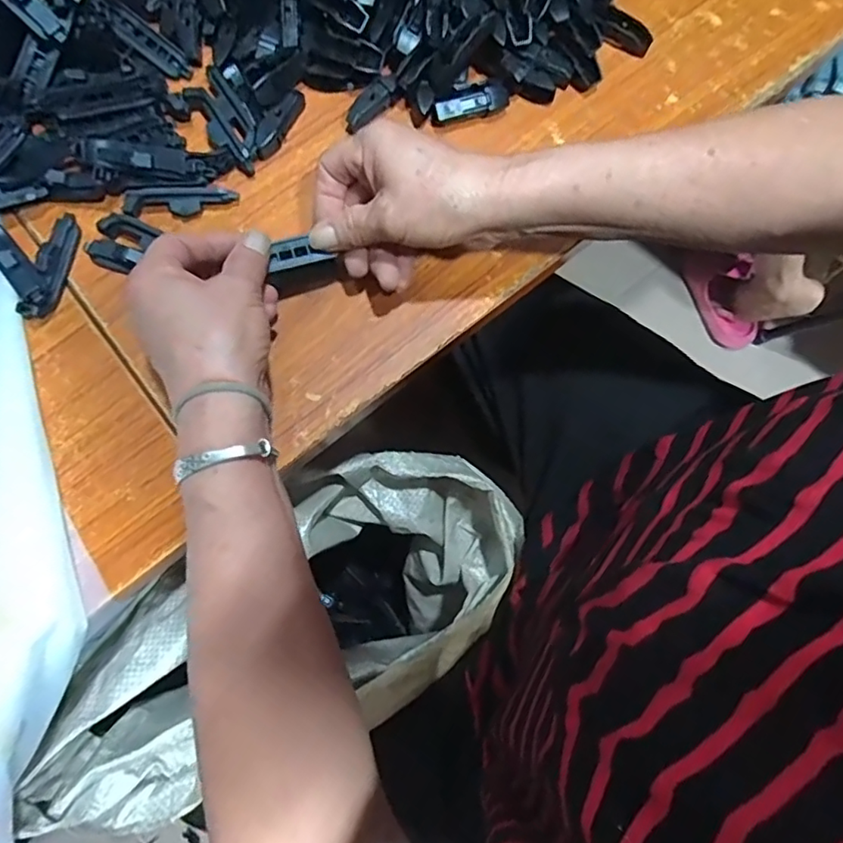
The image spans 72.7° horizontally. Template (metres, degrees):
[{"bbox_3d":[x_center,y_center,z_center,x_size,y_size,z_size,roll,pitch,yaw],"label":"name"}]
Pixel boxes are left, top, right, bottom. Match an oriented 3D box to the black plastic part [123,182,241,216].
[{"bbox_3d":[-0.164,-0.150,0.391,0.074,0.017,0.016,-7,80,-2],"label":"black plastic part"}]

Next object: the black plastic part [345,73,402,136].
[{"bbox_3d":[-0.036,-0.227,0.409,0.045,0.015,0.017,-38,83,6],"label":"black plastic part"}]

